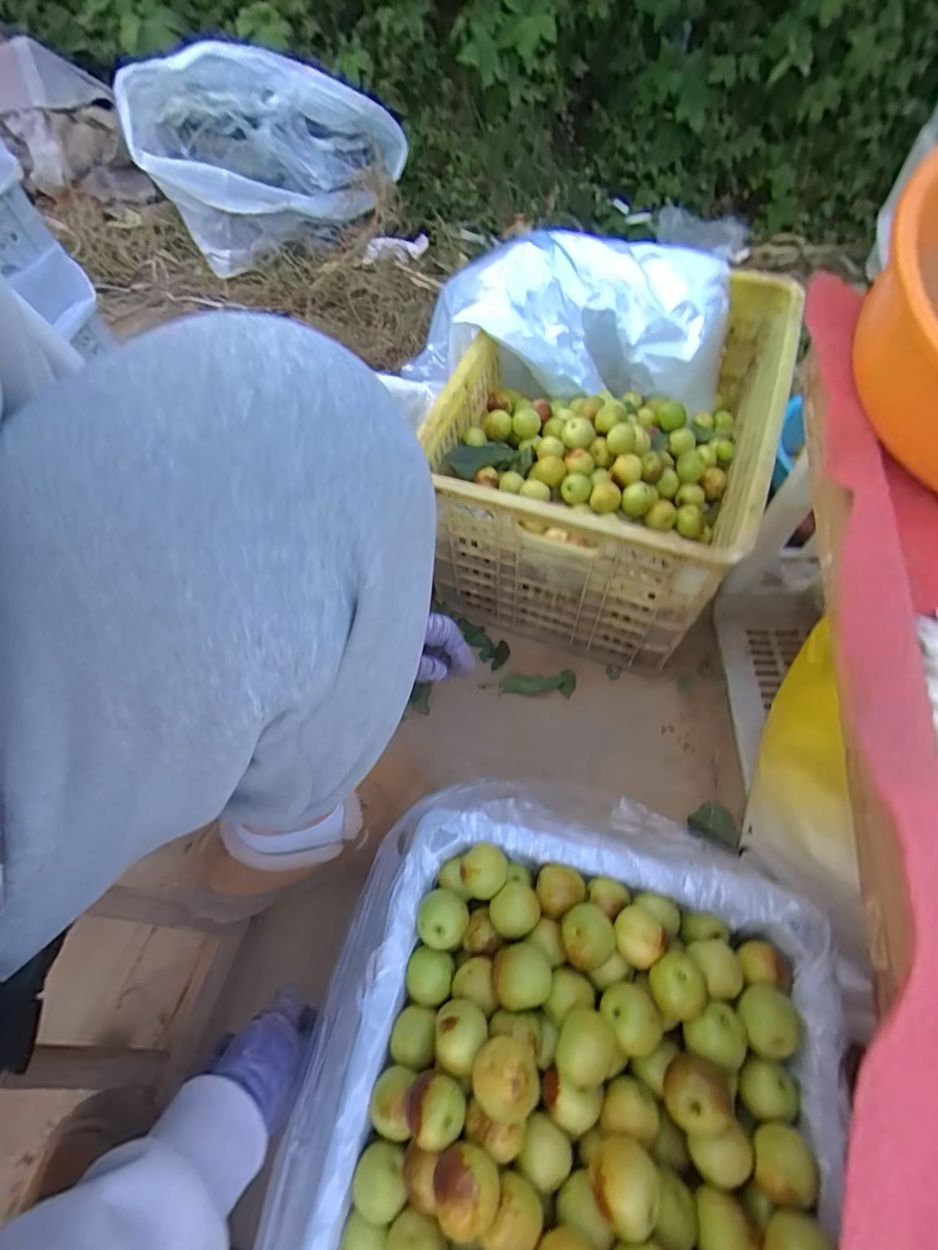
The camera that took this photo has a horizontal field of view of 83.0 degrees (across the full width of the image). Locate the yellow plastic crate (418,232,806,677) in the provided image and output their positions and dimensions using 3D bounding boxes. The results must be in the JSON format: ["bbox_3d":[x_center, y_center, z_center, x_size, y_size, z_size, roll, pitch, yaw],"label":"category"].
[{"bbox_3d":[0.159,-0.246,0.713,0.398,0.298,0.479,17,63,13],"label":"yellow plastic crate"}]

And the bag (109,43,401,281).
[{"bbox_3d":[-0.440,-1.037,1.177,0.568,0.264,0.309,-6,60,1],"label":"bag"}]

